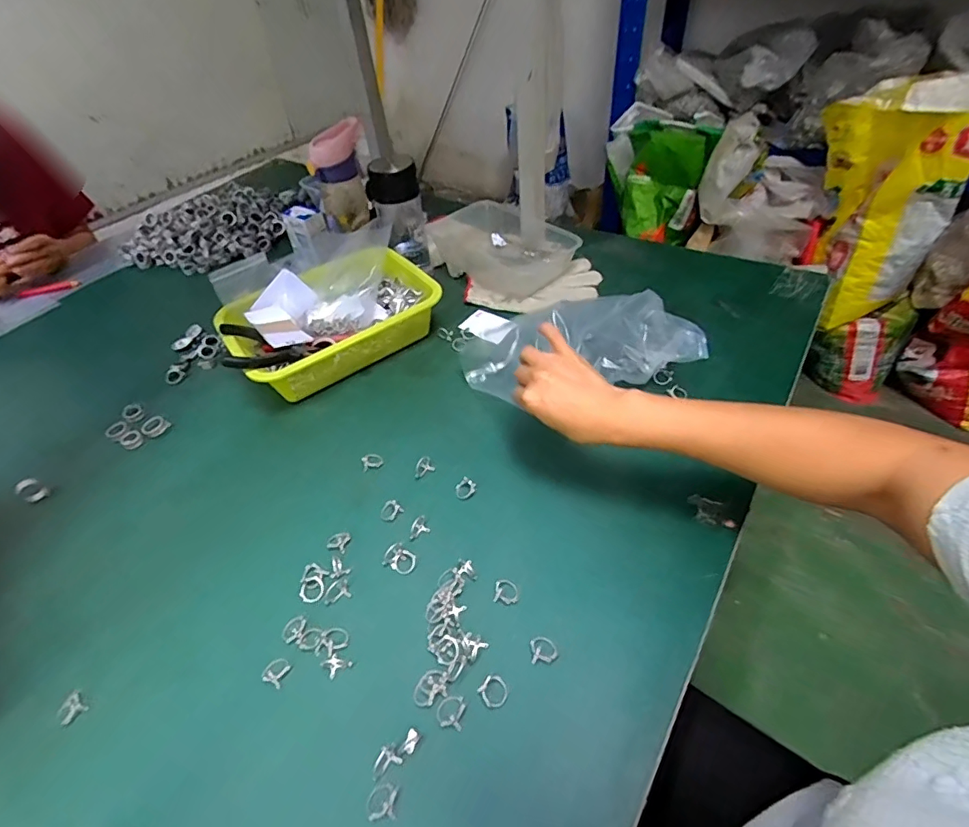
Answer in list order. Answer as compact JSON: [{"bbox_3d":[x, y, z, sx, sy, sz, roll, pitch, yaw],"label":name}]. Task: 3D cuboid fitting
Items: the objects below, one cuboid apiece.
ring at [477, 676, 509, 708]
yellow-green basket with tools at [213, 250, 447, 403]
[{"bbox_3d":[0.008,0.215,0.394,0.022,0.004,0.022,-3,44,3],"label":"ring"},{"bbox_3d":[-0.212,-0.129,0.700,0.277,0.075,0.167,-30,49,-23],"label":"yellow-green basket with tools"}]

